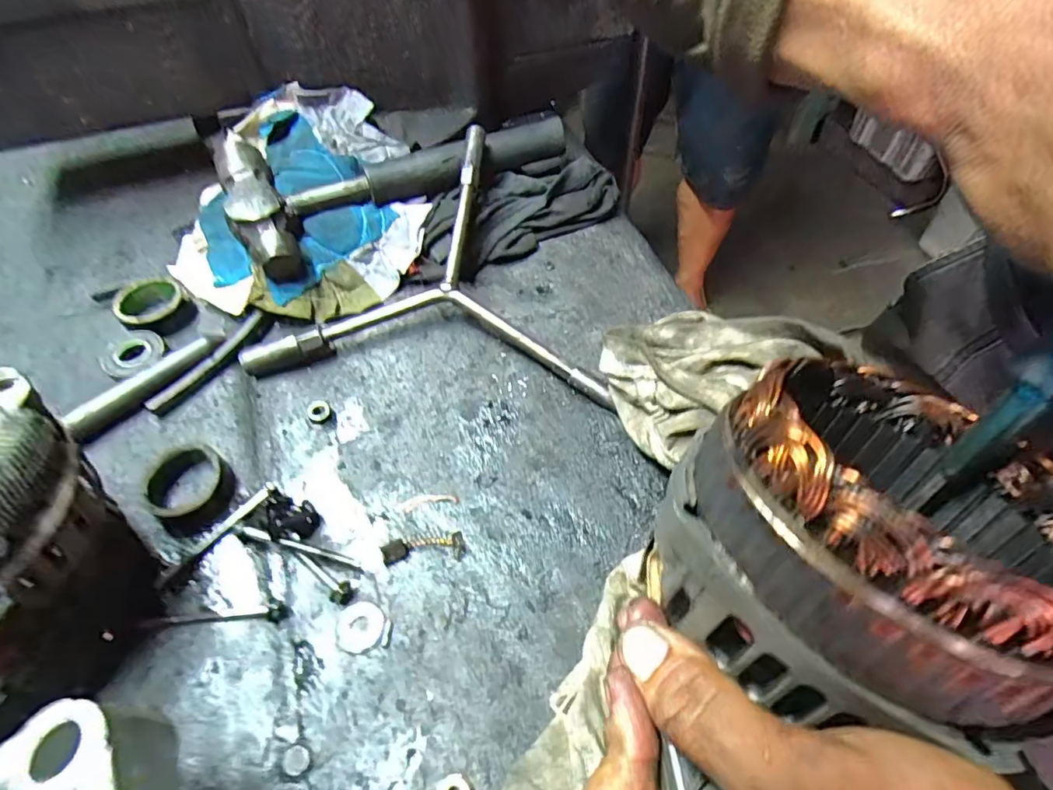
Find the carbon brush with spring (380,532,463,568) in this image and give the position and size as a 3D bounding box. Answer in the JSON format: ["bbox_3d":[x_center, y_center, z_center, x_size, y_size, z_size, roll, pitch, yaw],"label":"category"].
[{"bbox_3d":[-0.050,0.075,0.259,0.039,0.009,0.013,-6,55,-5],"label":"carbon brush with spring"}]

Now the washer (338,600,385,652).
[{"bbox_3d":[-0.075,0.103,0.238,0.020,0.004,0.021,0,55,0],"label":"washer"}]

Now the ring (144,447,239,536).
[{"bbox_3d":[-0.171,0.047,0.268,0.043,0.016,0.039,34,61,21],"label":"ring"}]

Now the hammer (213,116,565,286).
[{"bbox_3d":[-0.088,-0.168,0.385,0.245,0.039,0.110,-28,59,-19],"label":"hammer"}]

